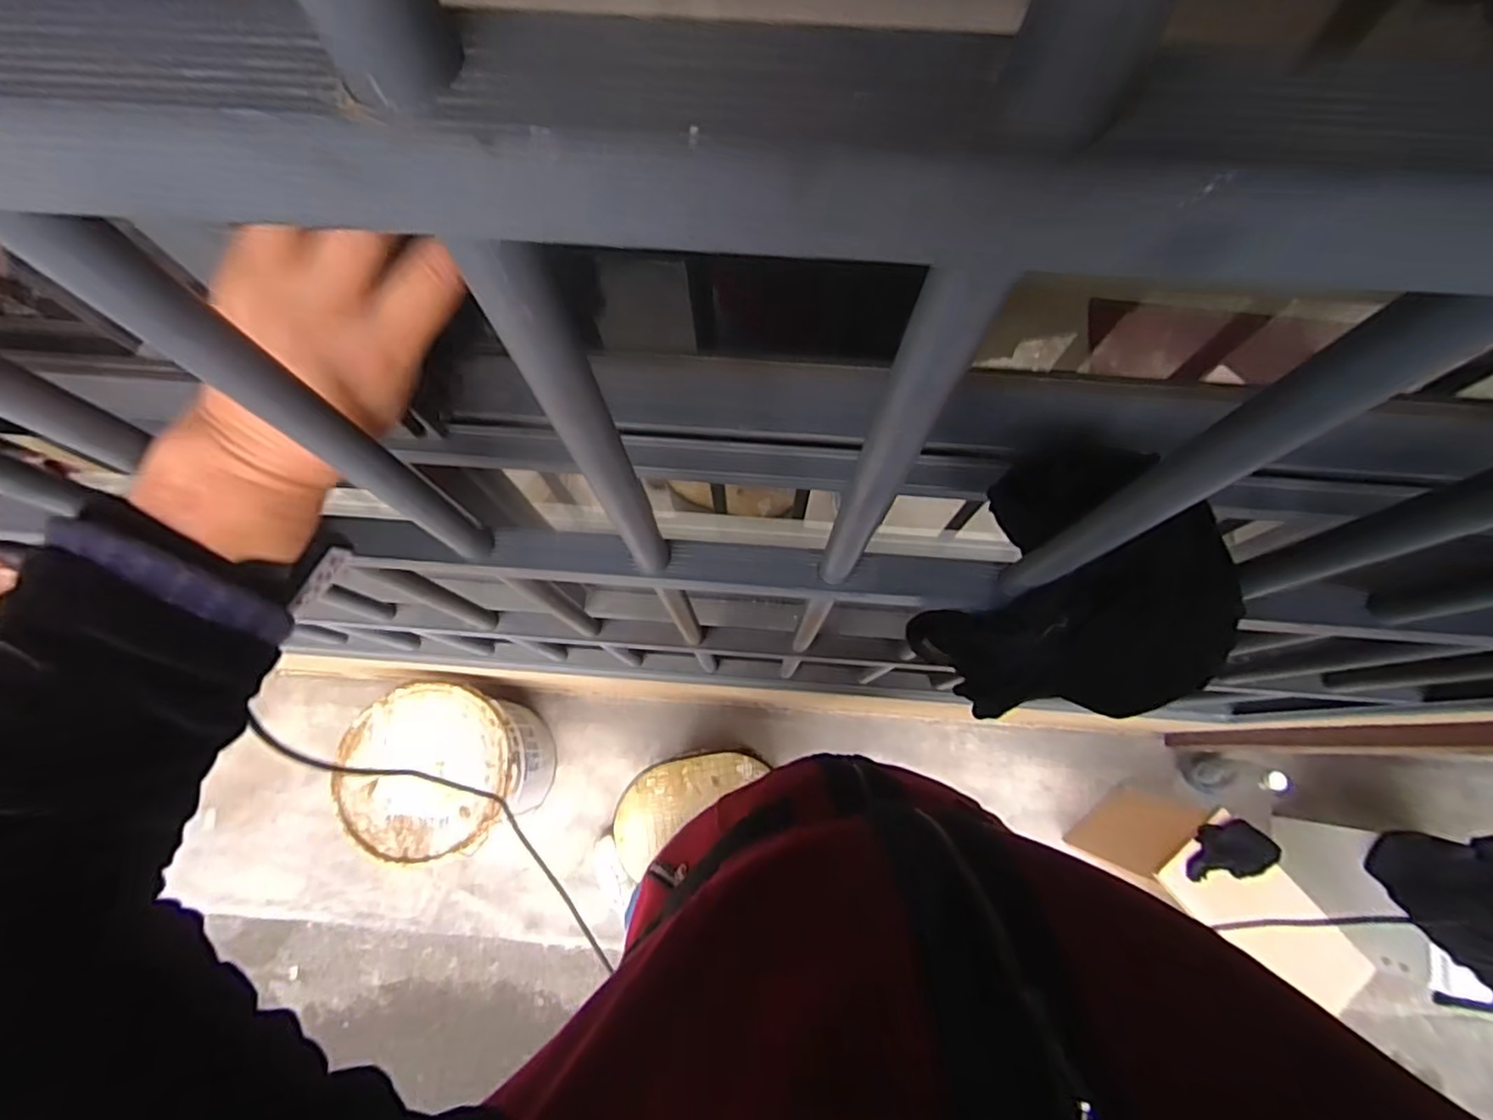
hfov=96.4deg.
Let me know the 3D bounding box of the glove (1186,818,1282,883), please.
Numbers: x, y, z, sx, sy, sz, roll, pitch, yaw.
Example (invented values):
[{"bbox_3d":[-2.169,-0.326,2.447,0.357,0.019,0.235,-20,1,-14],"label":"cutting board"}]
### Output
[{"bbox_3d":[0.799,0.480,1.103,0.132,0.052,0.092,-3,74,-1],"label":"glove"}]

